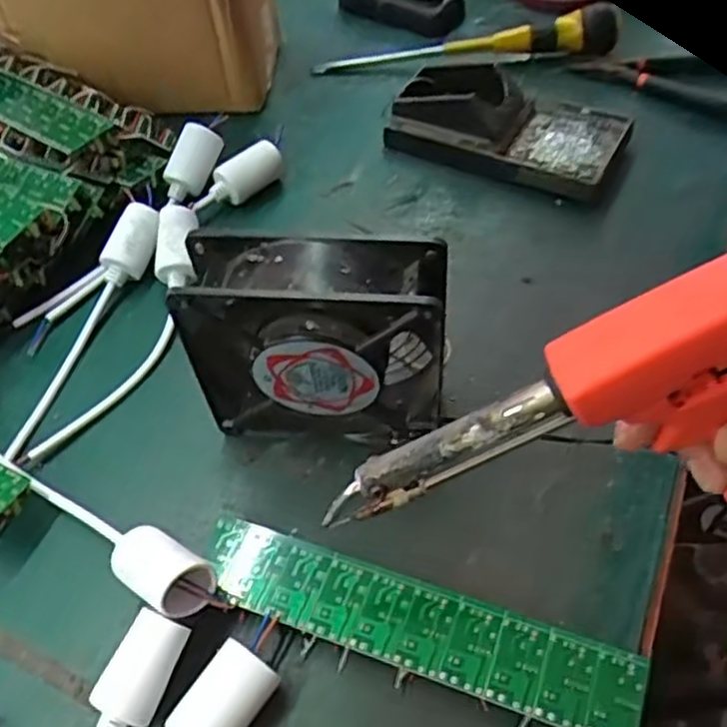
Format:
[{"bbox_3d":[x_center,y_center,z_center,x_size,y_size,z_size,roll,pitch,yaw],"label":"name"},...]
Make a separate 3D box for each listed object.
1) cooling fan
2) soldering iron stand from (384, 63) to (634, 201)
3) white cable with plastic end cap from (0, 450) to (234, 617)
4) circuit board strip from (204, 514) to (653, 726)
[{"bbox_3d":[-0.021,-0.006,0.363,0.122,0.121,0.044,2,53,6],"label":"cooling fan"},{"bbox_3d":[0.102,-0.169,0.515,0.155,0.042,0.083,25,59,21],"label":"soldering iron stand"},{"bbox_3d":[-0.145,0.070,0.365,0.190,0.039,0.028,28,60,23],"label":"white cable with plastic end cap"},{"bbox_3d":[0.020,0.119,0.333,0.200,0.018,0.038,15,55,15],"label":"circuit board strip"}]

